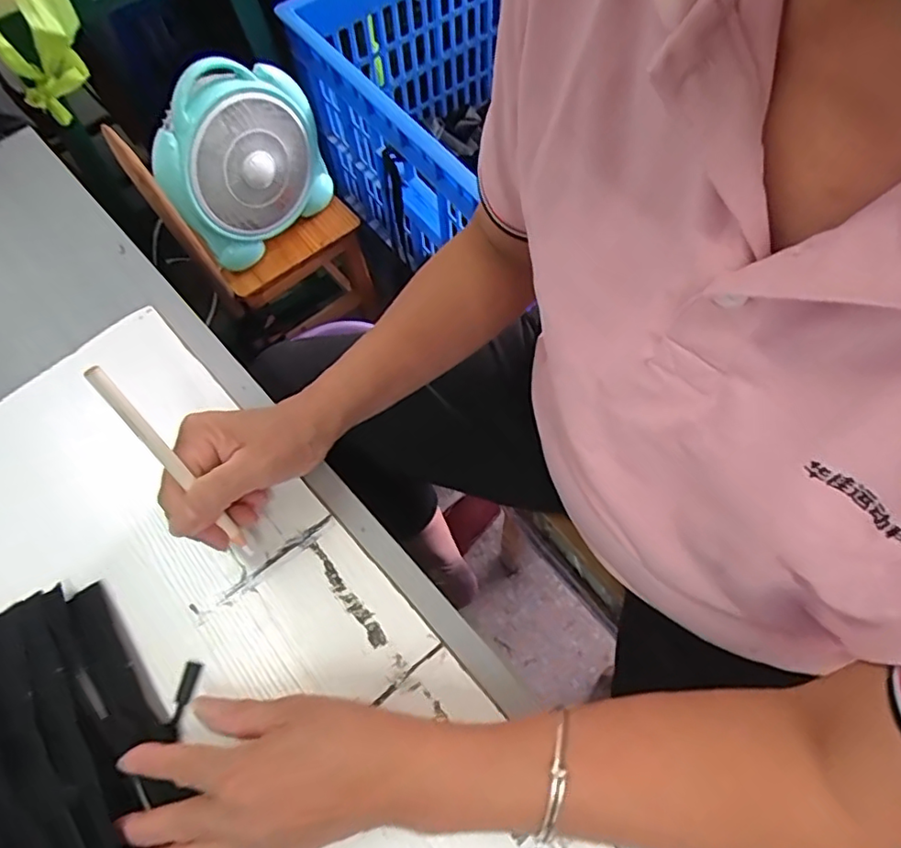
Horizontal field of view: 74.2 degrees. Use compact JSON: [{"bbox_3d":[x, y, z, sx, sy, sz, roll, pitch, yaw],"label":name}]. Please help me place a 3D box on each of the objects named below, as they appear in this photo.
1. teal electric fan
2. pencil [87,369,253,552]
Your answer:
[{"bbox_3d":[-0.286,-0.361,0.832,0.096,0.228,0.236,31,70,17],"label":"teal electric fan"},{"bbox_3d":[-0.158,0.026,0.344,0.010,0.140,0.010,-37,28,-14],"label":"pencil"}]

